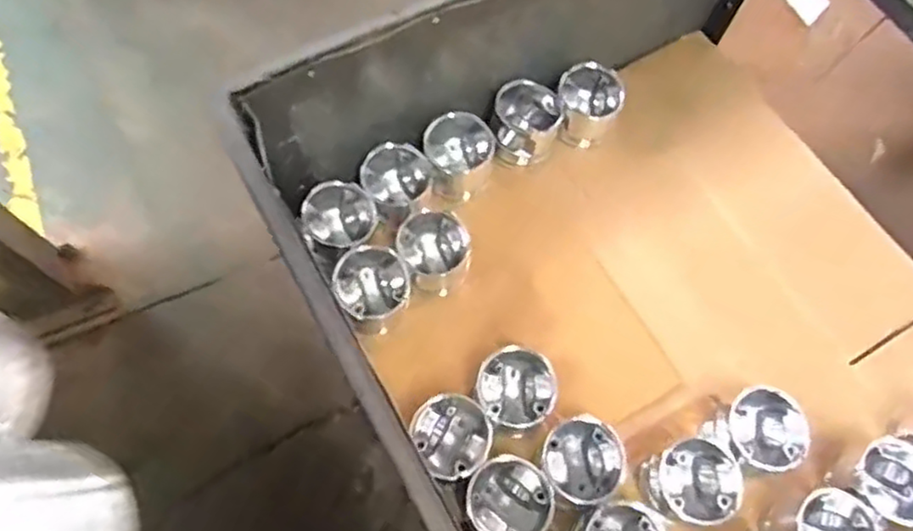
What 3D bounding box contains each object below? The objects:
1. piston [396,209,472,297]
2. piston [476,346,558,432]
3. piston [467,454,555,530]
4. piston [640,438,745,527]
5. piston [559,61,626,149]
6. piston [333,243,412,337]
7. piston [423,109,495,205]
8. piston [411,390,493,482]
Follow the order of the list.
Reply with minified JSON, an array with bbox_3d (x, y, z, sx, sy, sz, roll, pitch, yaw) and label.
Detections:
[{"bbox_3d":[-0.031,-0.021,0.886,0.087,0.090,0.094,1,68,-2],"label":"piston"},{"bbox_3d":[0.070,0.153,0.817,0.088,0.081,0.094,1,68,-2],"label":"piston"},{"bbox_3d":[0.058,0.265,0.760,0.091,0.063,0.090,1,68,-2],"label":"piston"},{"bbox_3d":[0.271,0.251,0.779,0.094,0.078,0.088,1,68,-2],"label":"piston"},{"bbox_3d":[0.190,-0.229,0.977,0.090,0.104,0.082,1,68,-2],"label":"piston"},{"bbox_3d":[-0.106,0.029,0.860,0.089,0.096,0.086,1,68,-2],"label":"piston"},{"bbox_3d":[0.007,-0.149,0.930,0.101,0.104,0.096,1,68,-2],"label":"piston"},{"bbox_3d":[-0.004,0.203,0.794,0.084,0.080,0.093,-23,71,-11],"label":"piston"}]

